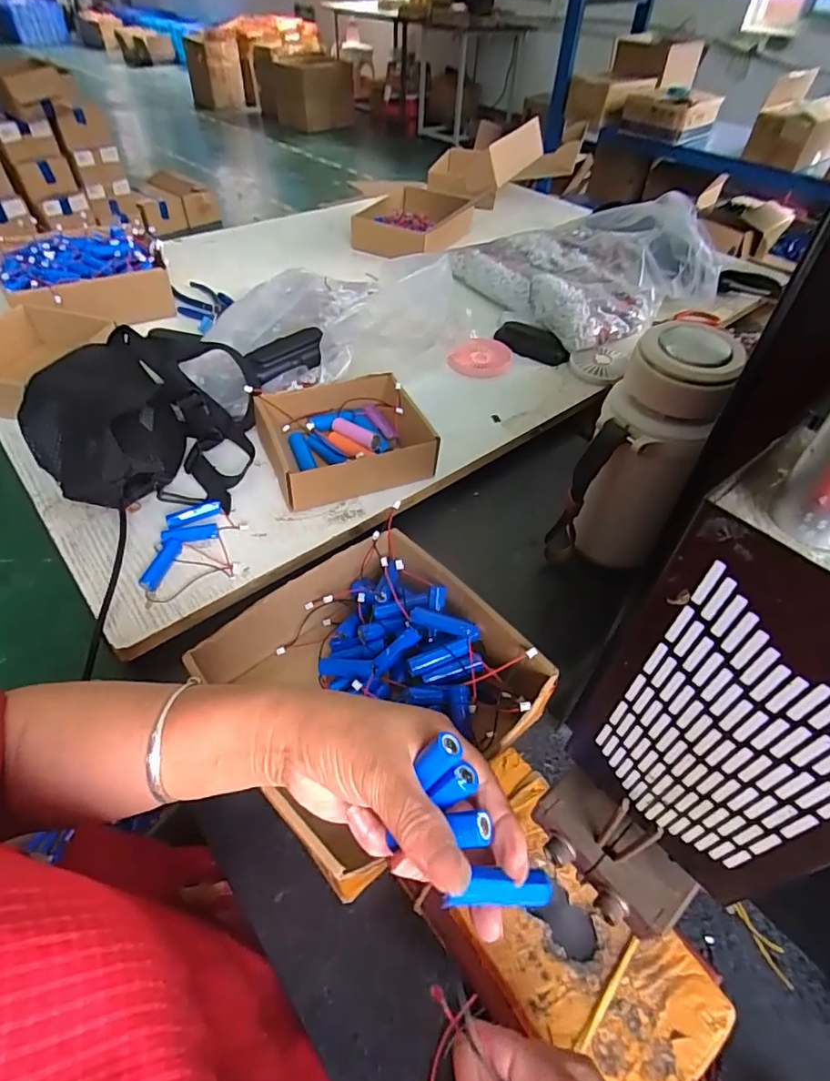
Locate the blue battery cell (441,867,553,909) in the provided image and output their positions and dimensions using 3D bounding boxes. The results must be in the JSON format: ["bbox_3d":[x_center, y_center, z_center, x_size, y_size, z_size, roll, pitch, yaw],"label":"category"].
[{"bbox_3d":[0.035,0.146,0.224,0.050,0.011,0.014,10,45,-18],"label":"blue battery cell"}]

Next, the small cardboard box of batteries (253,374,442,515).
[{"bbox_3d":[-0.074,-0.110,0.568,0.160,0.053,0.133,-16,50,-17],"label":"small cardboard box of batteries"}]

